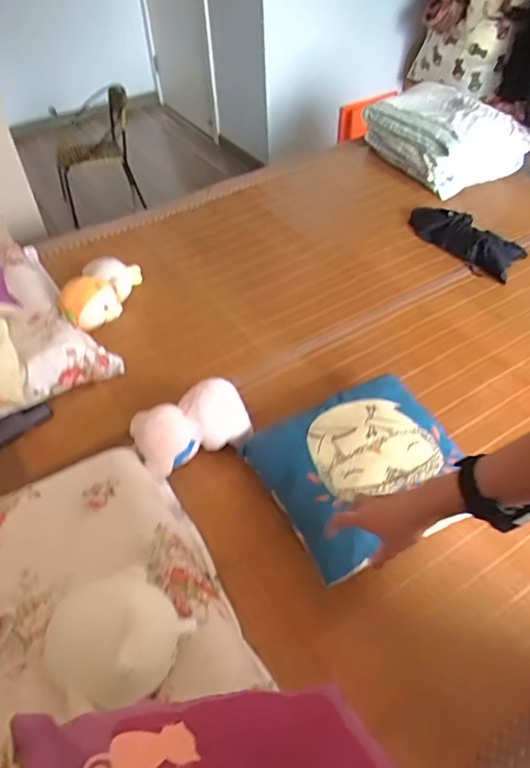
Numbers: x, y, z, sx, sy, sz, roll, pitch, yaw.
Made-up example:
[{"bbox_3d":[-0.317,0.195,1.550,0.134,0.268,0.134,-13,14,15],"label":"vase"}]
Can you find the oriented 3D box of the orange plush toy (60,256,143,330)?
[{"bbox_3d":[-0.442,-0.265,1.483,0.122,0.108,0.278,5,52,8],"label":"orange plush toy"}]

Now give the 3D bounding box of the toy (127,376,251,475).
[{"bbox_3d":[-0.149,0.079,1.107,0.224,0.127,0.124,-19,52,-11],"label":"toy"}]

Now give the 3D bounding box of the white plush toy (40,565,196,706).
[{"bbox_3d":[-0.189,0.341,0.745,0.132,0.119,0.147,35,61,28],"label":"white plush toy"}]

